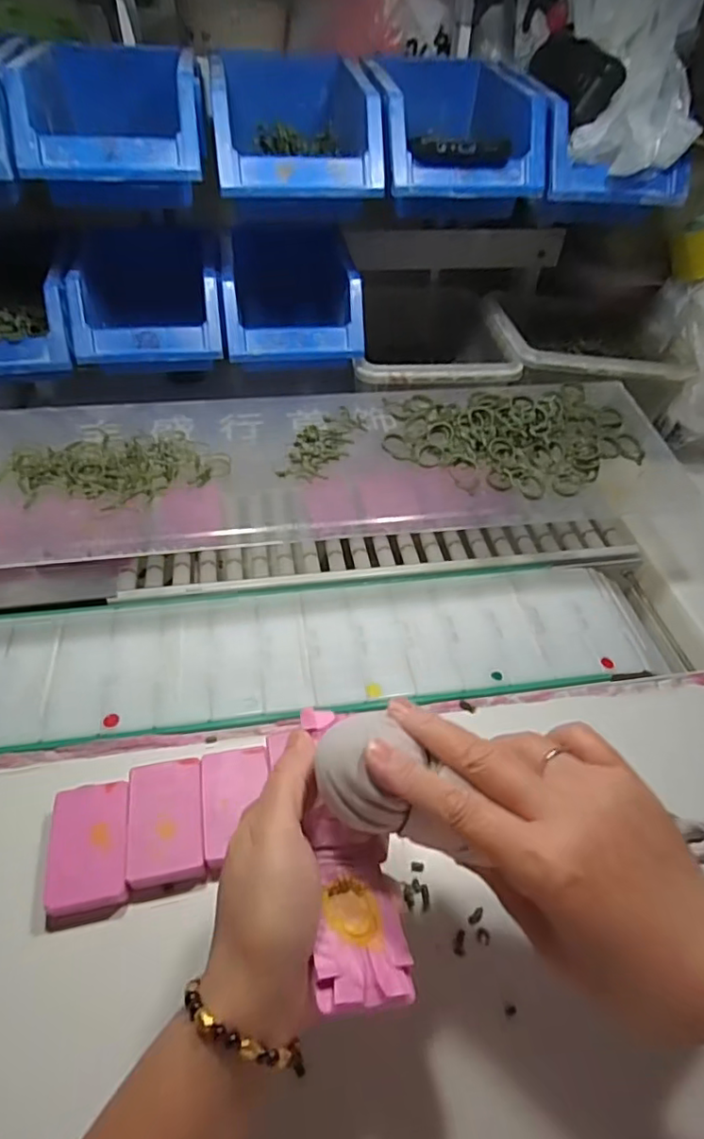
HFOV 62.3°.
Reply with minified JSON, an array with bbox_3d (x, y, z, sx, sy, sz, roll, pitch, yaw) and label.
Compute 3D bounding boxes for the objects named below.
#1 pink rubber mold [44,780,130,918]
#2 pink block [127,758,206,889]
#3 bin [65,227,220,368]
[{"bbox_3d":[-0.157,0.166,0.350,0.045,0.019,0.068,-7,48,-11],"label":"pink rubber mold"},{"bbox_3d":[-0.115,0.157,0.363,0.044,0.015,0.070,-7,48,-11],"label":"pink block"},{"bbox_3d":[-0.193,-0.260,0.556,0.127,0.099,0.211,-8,49,-13],"label":"bin"}]

